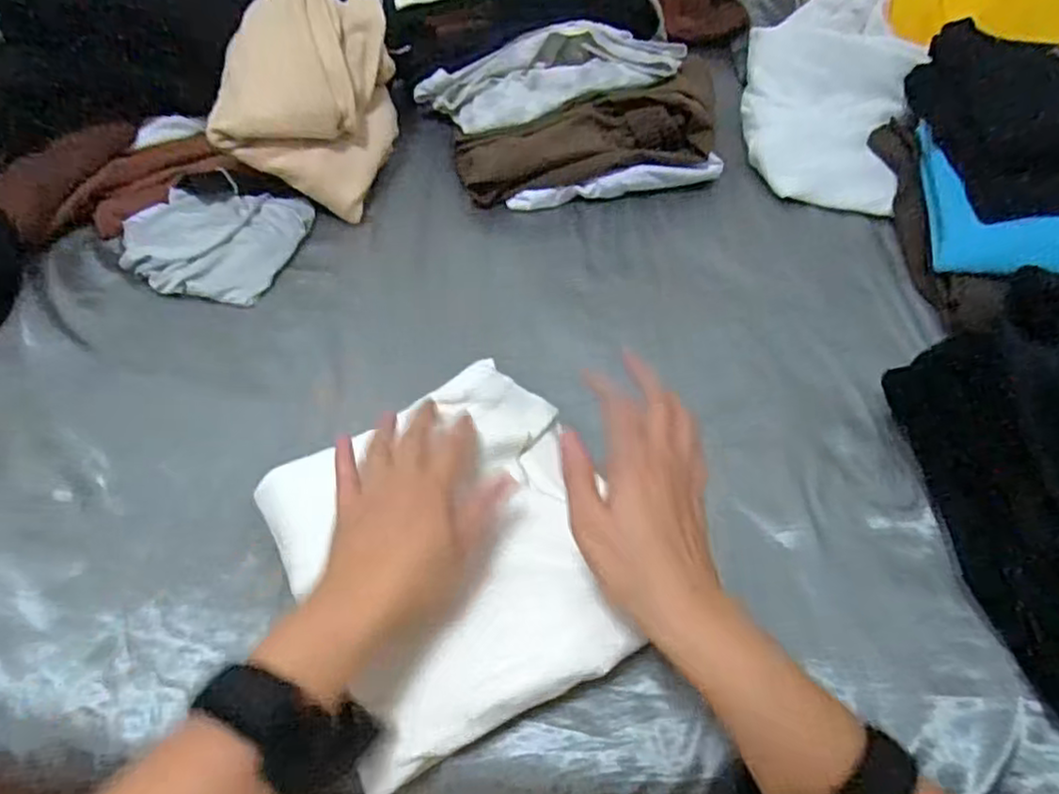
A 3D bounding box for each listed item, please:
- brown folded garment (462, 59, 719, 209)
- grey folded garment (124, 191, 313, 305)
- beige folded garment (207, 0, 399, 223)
[{"bbox_3d":[0.058,-0.276,0.727,0.268,0.077,0.100,-11,56,-9],"label":"brown folded garment"},{"bbox_3d":[-0.309,-0.153,0.654,0.164,0.031,0.130,7,55,4],"label":"grey folded garment"},{"bbox_3d":[-0.220,-0.299,0.686,0.148,0.148,0.194,4,55,2],"label":"beige folded garment"}]

